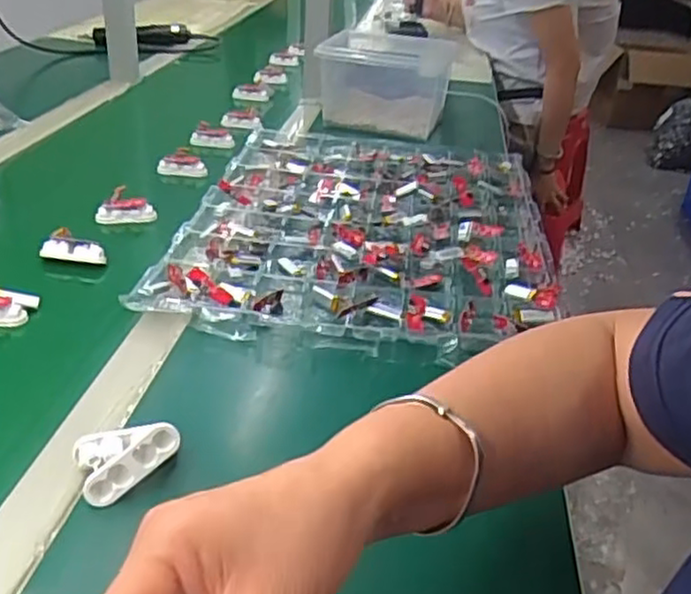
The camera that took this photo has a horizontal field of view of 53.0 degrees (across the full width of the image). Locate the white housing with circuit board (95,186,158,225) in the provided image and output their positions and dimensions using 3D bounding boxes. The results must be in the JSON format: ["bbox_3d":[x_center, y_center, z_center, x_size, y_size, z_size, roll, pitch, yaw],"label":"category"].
[{"bbox_3d":[-0.238,-0.099,0.751,0.061,0.034,0.019,-4,32,-14],"label":"white housing with circuit board"}]

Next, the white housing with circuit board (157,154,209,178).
[{"bbox_3d":[-0.206,-0.166,0.877,0.059,0.025,0.014,1,32,-7],"label":"white housing with circuit board"}]

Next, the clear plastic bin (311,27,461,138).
[{"bbox_3d":[0.066,-0.349,1.117,0.215,0.124,0.255,7,31,2],"label":"clear plastic bin"}]

